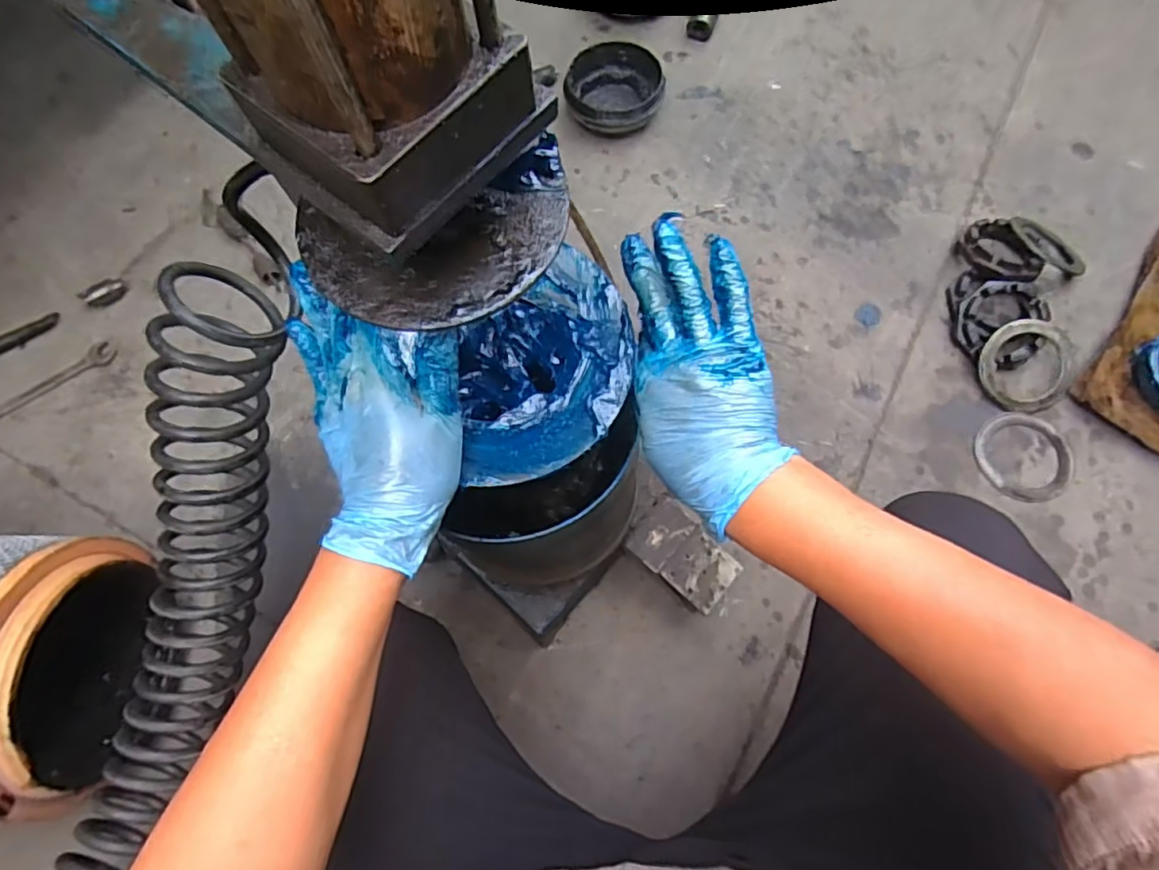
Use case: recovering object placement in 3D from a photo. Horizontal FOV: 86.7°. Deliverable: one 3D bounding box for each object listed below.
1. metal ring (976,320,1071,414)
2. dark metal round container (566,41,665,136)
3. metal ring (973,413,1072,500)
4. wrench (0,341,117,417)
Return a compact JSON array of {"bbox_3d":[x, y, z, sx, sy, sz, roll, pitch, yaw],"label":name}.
[{"bbox_3d":[0.612,-0.093,0.842,0.124,0.016,0.124,0,89,4],"label":"metal ring"},{"bbox_3d":[0.060,-0.572,1.029,0.156,0.064,0.144,-1,70,2],"label":"dark metal round container"},{"bbox_3d":[0.593,0.029,0.818,0.114,0.013,0.120,-1,70,2],"label":"metal ring"},{"bbox_3d":[-0.823,-0.069,0.941,0.225,0.016,0.045,-40,74,-11],"label":"wrench"}]

